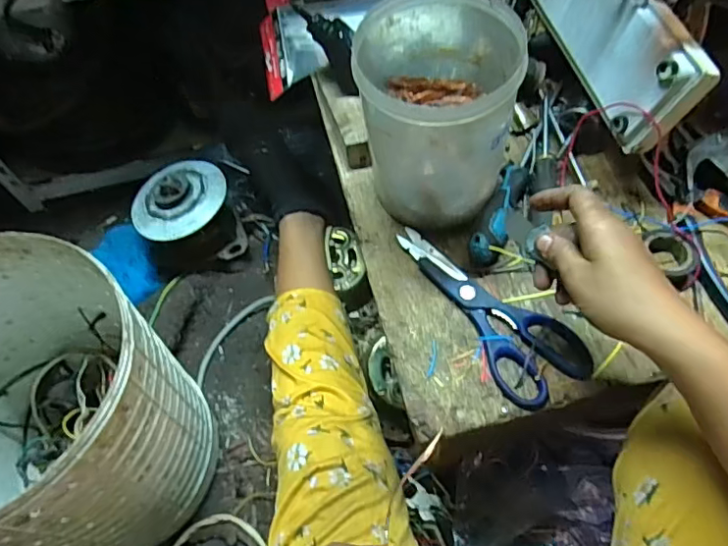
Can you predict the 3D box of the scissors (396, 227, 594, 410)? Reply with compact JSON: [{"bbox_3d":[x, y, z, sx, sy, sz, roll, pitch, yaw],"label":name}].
[{"bbox_3d":[0.119,0.025,0.510,0.082,0.012,0.199,-27,63,-11],"label":"scissors"}]

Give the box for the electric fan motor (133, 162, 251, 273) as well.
[{"bbox_3d":[-0.286,-0.094,0.885,0.152,0.117,0.143,-20,62,-7],"label":"electric fan motor"}]

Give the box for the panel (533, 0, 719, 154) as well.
[{"bbox_3d":[0.229,-0.249,0.538,0.024,0.093,0.274,-2,59,-23],"label":"panel"}]

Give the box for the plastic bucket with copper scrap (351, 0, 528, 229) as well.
[{"bbox_3d":[0.066,-0.139,0.501,0.129,0.168,0.139,-2,61,3],"label":"plastic bucket with copper scrap"}]

